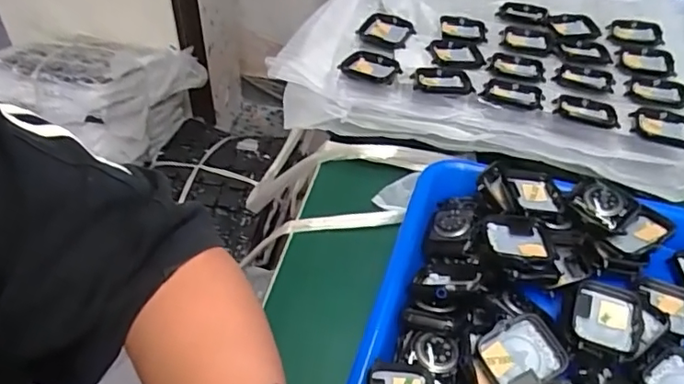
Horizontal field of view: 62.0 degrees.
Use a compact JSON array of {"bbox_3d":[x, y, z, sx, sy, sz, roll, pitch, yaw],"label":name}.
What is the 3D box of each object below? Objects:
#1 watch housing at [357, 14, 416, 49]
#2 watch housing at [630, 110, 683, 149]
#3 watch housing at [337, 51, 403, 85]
[{"bbox_3d":[0.042,-0.149,0.526,0.048,0.007,0.035,28,71,21],"label":"watch housing"},{"bbox_3d":[0.246,-0.048,0.432,0.049,0.008,0.034,13,44,12],"label":"watch housing"},{"bbox_3d":[0.025,-0.104,0.481,0.049,0.013,0.032,17,45,16],"label":"watch housing"}]

